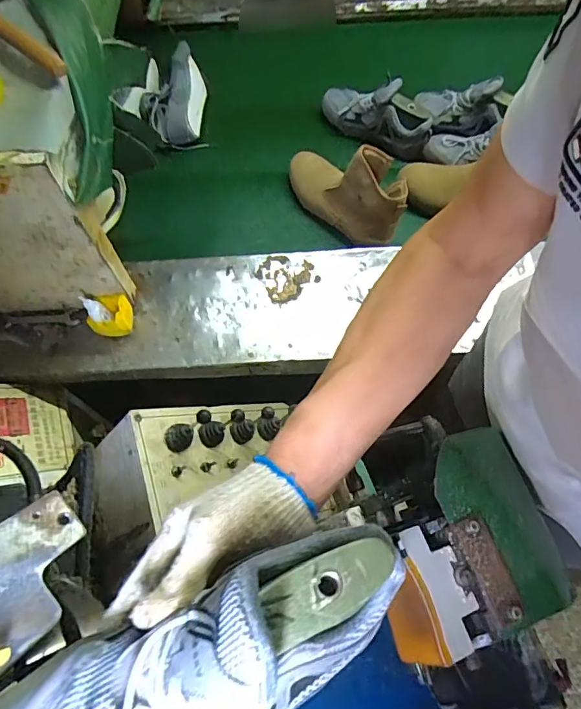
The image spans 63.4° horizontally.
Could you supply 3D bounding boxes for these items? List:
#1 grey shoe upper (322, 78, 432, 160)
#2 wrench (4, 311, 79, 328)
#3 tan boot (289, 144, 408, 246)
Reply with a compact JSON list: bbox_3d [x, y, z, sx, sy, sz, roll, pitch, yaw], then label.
[{"bbox_3d":[0.190,-0.535,1.038,0.255,0.114,0.080,30,70,13],"label":"grey shoe upper"},{"bbox_3d":[-0.447,-0.064,0.847,0.129,0.006,0.028,-2,66,-1],"label":"wrench"},{"bbox_3d":[0.115,-0.348,0.949,0.119,0.159,0.282,-34,70,-13],"label":"tan boot"}]

